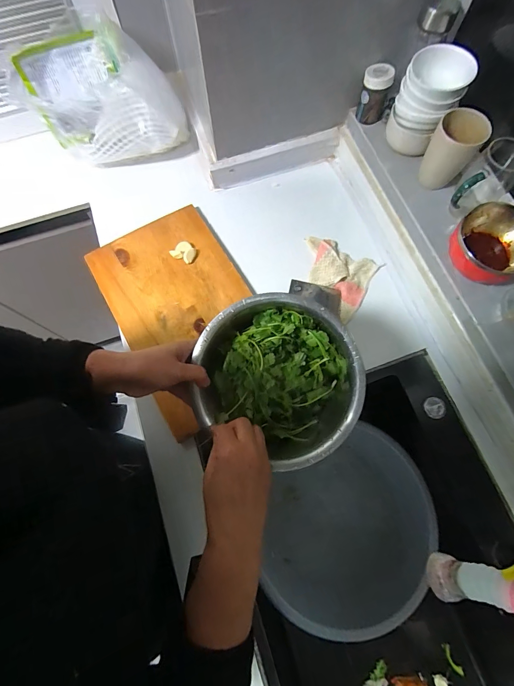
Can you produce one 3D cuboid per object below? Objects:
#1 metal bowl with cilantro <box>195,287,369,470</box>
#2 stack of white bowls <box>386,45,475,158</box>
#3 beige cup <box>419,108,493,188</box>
[{"bbox_3d":[0.028,0.049,0.438,0.218,0.108,0.213,-2,80,13],"label":"metal bowl with cilantro"},{"bbox_3d":[0.290,-0.416,0.564,0.100,0.125,0.084,28,75,8],"label":"stack of white bowls"},{"bbox_3d":[0.323,-0.318,0.559,0.072,0.123,0.073,0,73,0],"label":"beige cup"}]

